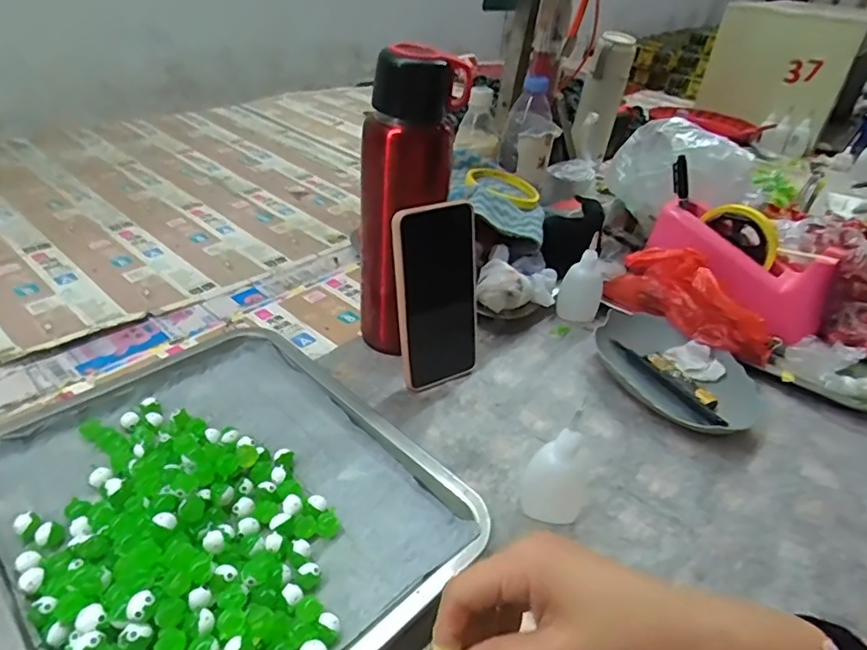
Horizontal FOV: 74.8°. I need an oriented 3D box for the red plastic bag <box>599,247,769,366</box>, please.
[{"bbox_3d":[0.261,-0.028,0.579,0.040,0.069,0.166,-23,44,-35],"label":"red plastic bag"}]

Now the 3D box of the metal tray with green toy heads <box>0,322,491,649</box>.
[{"bbox_3d":[-0.159,0.112,0.396,0.343,0.034,0.259,32,42,31],"label":"metal tray with green toy heads"}]

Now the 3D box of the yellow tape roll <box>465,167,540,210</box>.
[{"bbox_3d":[0.085,-0.172,0.704,0.087,0.017,0.101,3,35,-4],"label":"yellow tape roll"}]

